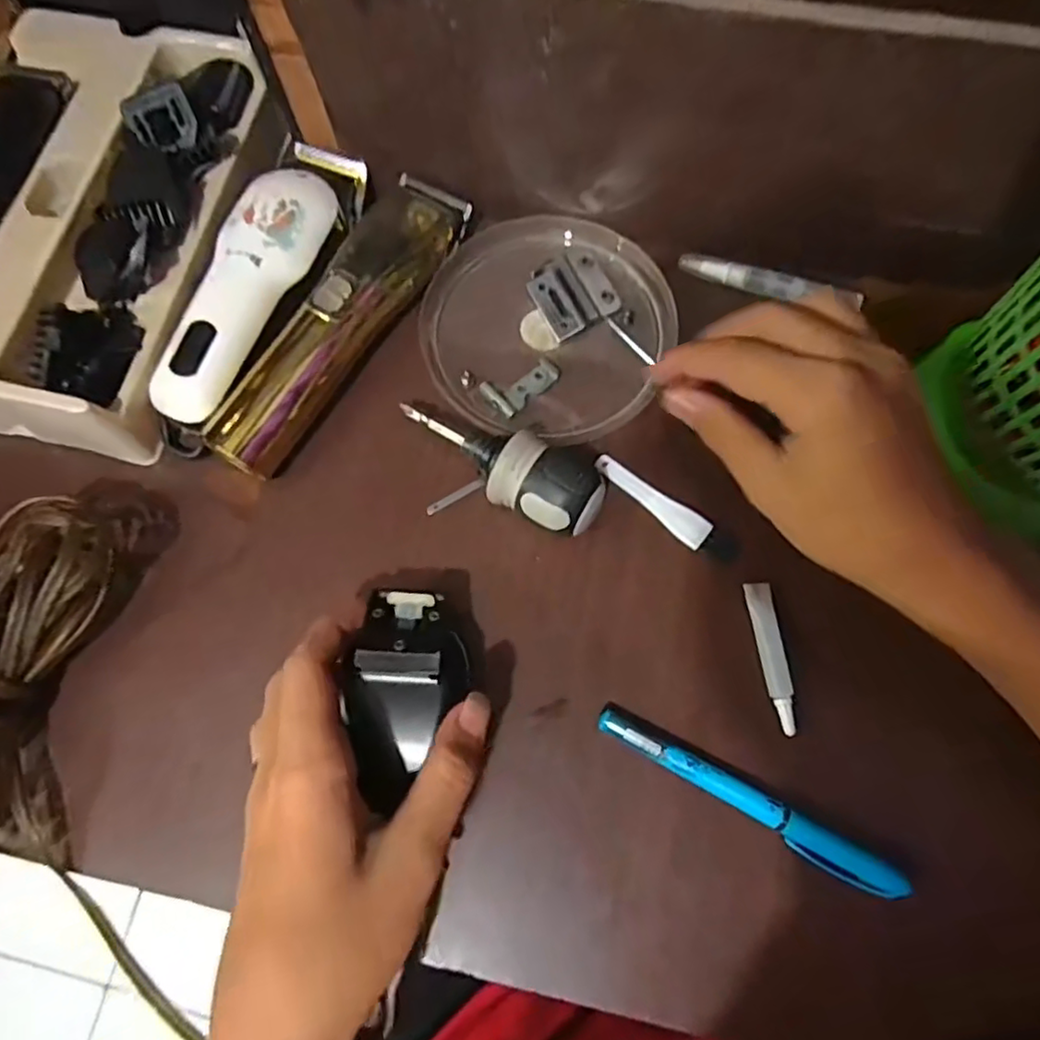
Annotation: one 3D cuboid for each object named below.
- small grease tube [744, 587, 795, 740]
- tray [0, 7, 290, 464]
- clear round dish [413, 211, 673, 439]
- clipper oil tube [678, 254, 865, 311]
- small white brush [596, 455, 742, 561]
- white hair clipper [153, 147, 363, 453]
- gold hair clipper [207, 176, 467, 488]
[{"bbox_3d":[0.116,0.062,0.293,0.012,0.004,0.067,-7,74,0],"label":"small grease tube"},{"bbox_3d":[-0.225,-0.156,0.335,0.146,0.047,0.236,13,75,5],"label":"tray"},{"bbox_3d":[0.015,-0.107,0.343,0.127,0.016,0.126,0,74,2],"label":"clear round dish"},{"bbox_3d":[0.135,-0.129,0.347,0.097,0.015,0.013,17,75,6],"label":"clipper oil tube"},{"bbox_3d":[0.072,-0.006,0.317,0.081,0.004,0.015,38,79,11],"label":"small white brush"},{"bbox_3d":[-0.131,-0.119,0.334,0.051,0.040,0.176,19,76,7],"label":"white hair clipper"},{"bbox_3d":[-0.091,-0.105,0.327,0.041,0.031,0.181,32,78,10],"label":"gold hair clipper"}]

